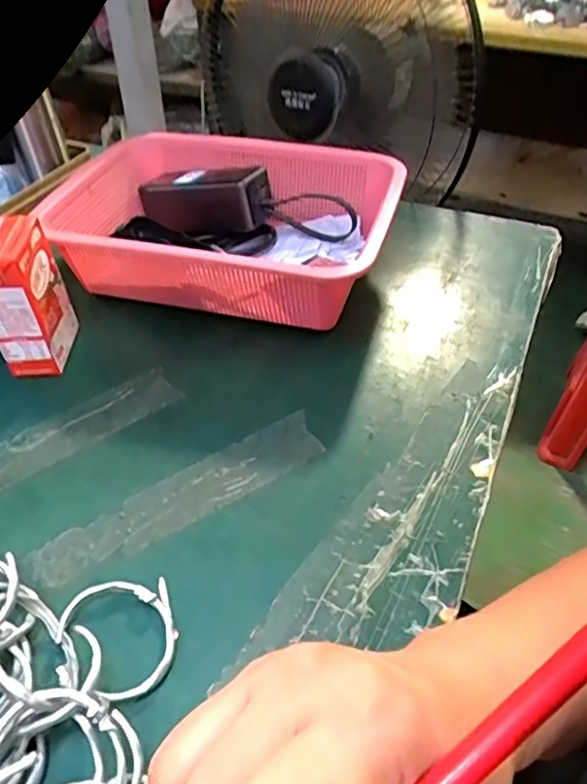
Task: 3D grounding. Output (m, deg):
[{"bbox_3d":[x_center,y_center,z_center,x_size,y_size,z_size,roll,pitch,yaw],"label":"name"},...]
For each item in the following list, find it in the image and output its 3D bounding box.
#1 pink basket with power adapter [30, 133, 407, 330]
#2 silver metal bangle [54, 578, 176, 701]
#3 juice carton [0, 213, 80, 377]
[{"bbox_3d":[-0.058,-0.152,0.559,0.292,0.089,0.209,11,46,13],"label":"pink basket with power adapter"},{"bbox_3d":[-0.095,0.134,0.325,0.061,0.010,0.065,-1,44,1],"label":"silver metal bangle"},{"bbox_3d":[-0.213,-0.073,0.472,0.048,0.115,0.069,-2,44,0],"label":"juice carton"}]

